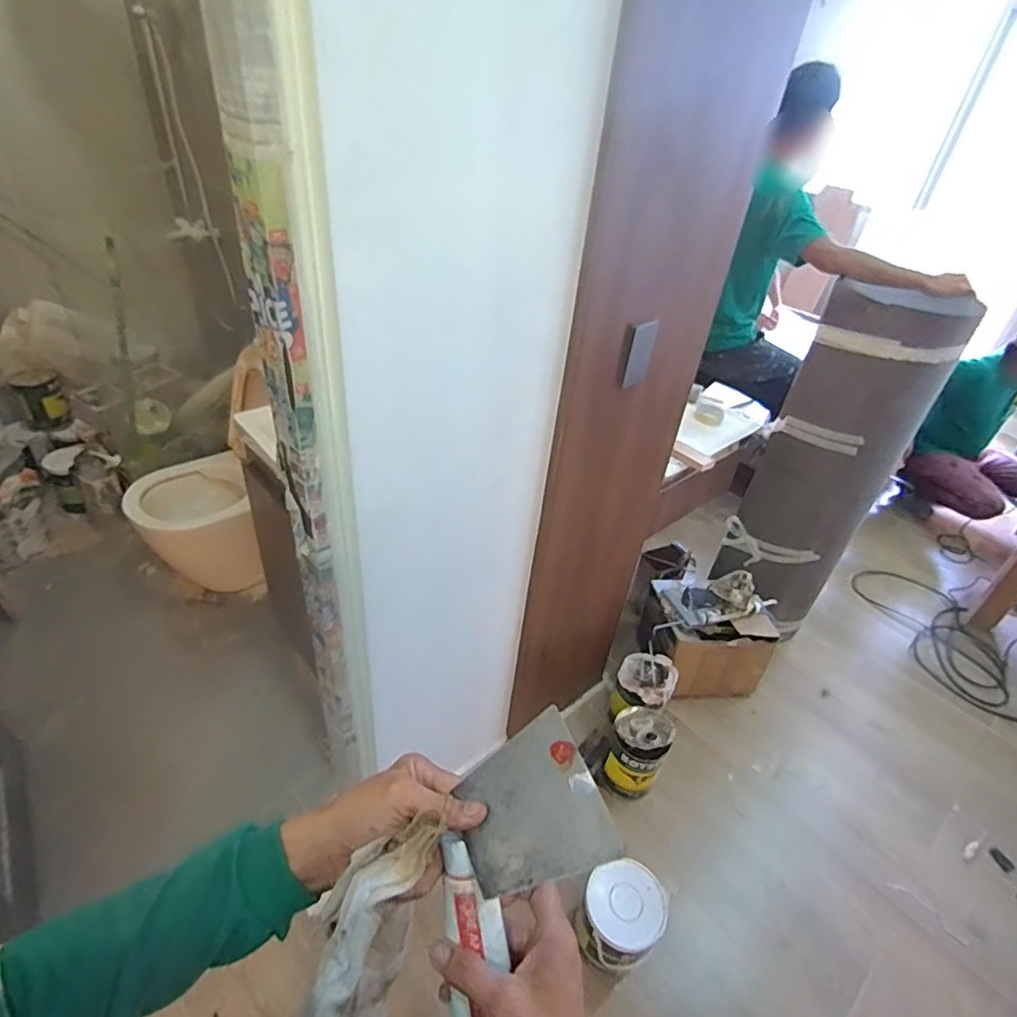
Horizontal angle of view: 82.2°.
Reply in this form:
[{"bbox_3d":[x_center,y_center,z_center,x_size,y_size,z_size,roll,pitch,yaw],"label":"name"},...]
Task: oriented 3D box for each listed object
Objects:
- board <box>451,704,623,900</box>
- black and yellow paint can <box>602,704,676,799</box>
[{"bbox_3d":[0.014,0.207,0.404,0.096,0.004,0.100,-29,47,-2],"label":"board"},{"bbox_3d":[0.350,0.673,1.608,0.147,0.246,0.173,23,40,19],"label":"black and yellow paint can"}]

